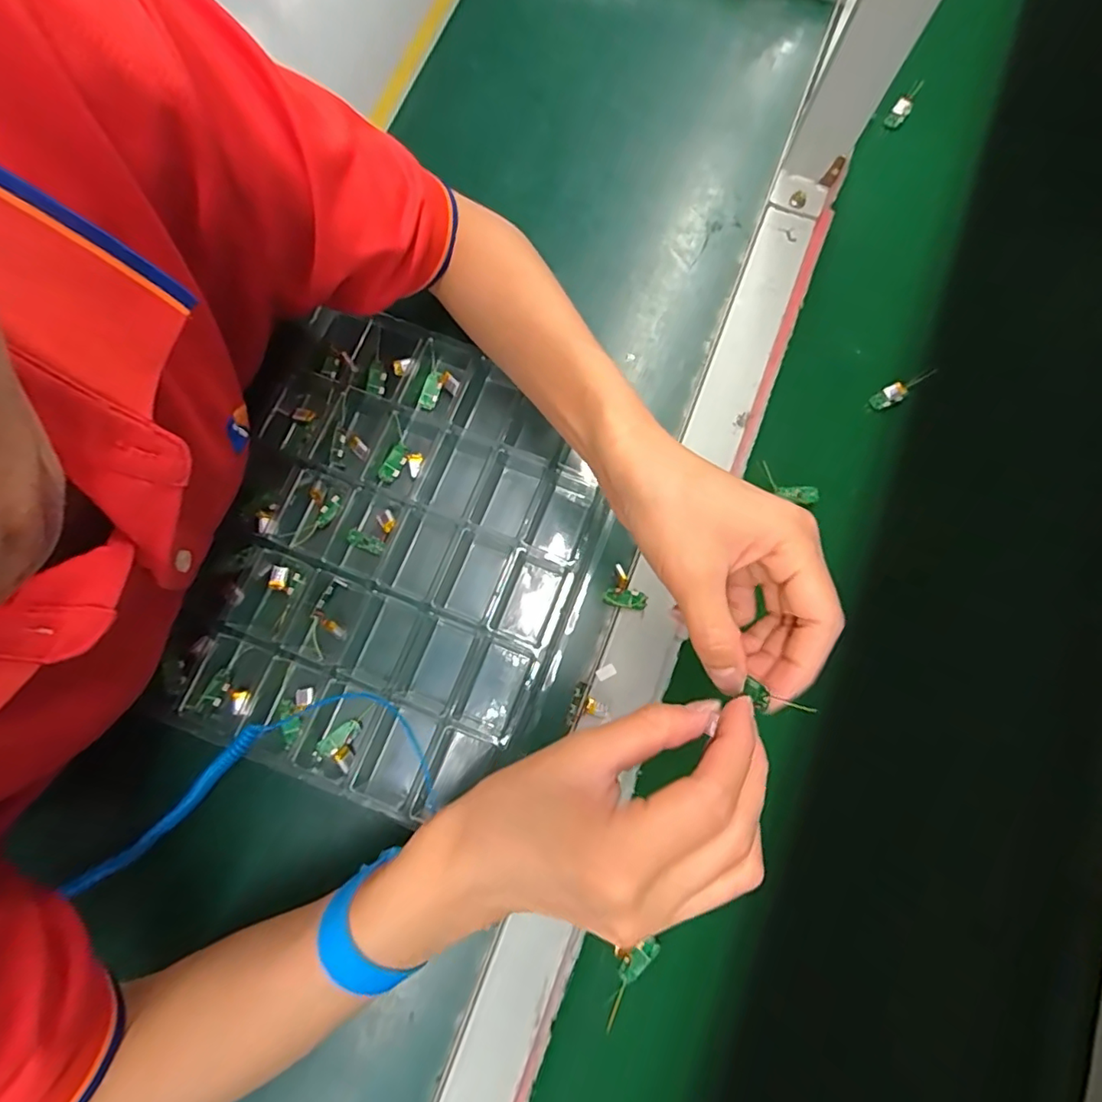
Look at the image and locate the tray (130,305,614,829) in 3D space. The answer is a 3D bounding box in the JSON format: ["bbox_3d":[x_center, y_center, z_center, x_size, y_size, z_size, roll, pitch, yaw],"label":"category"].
[{"bbox_3d":[-0.100,0.001,0.368,0.240,0.033,0.289,21,79,4],"label":"tray"}]

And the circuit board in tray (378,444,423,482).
[{"bbox_3d":[-0.102,-0.058,0.381,0.023,0.004,0.027,28,79,5],"label":"circuit board in tray"}]

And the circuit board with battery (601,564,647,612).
[{"bbox_3d":[0.050,0.026,0.364,0.028,0.009,0.024,24,79,4],"label":"circuit board with battery"}]

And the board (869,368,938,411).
[{"bbox_3d":[0.260,-0.119,0.412,0.050,0.008,0.014,-26,80,-6],"label":"board"}]

